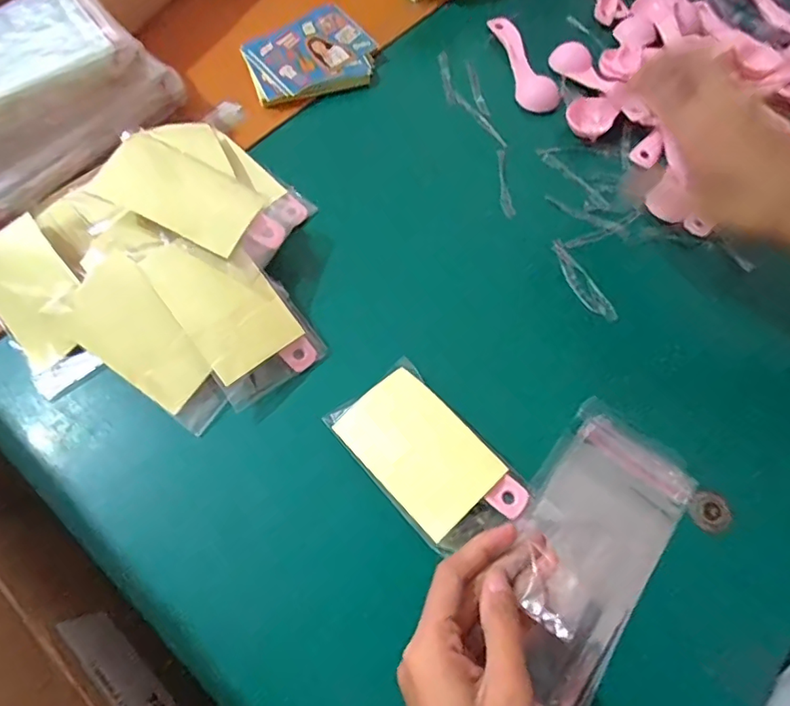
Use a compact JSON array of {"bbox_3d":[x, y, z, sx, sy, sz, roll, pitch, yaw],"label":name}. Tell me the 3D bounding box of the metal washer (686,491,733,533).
[{"bbox_3d":[0.189,0.095,0.309,0.022,0.005,0.023,1,69,-2],"label":"metal washer"}]

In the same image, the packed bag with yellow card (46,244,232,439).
[{"bbox_3d":[-0.150,-0.007,0.320,0.115,0.008,0.056,40,91,-5],"label":"packed bag with yellow card"}]

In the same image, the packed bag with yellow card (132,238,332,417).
[{"bbox_3d":[-0.100,-0.027,0.329,0.069,0.011,0.108,-34,98,-19],"label":"packed bag with yellow card"}]

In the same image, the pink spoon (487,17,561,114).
[{"bbox_3d":[0.113,-0.257,0.453,0.029,0.015,0.120,-11,70,-7],"label":"pink spoon"}]

